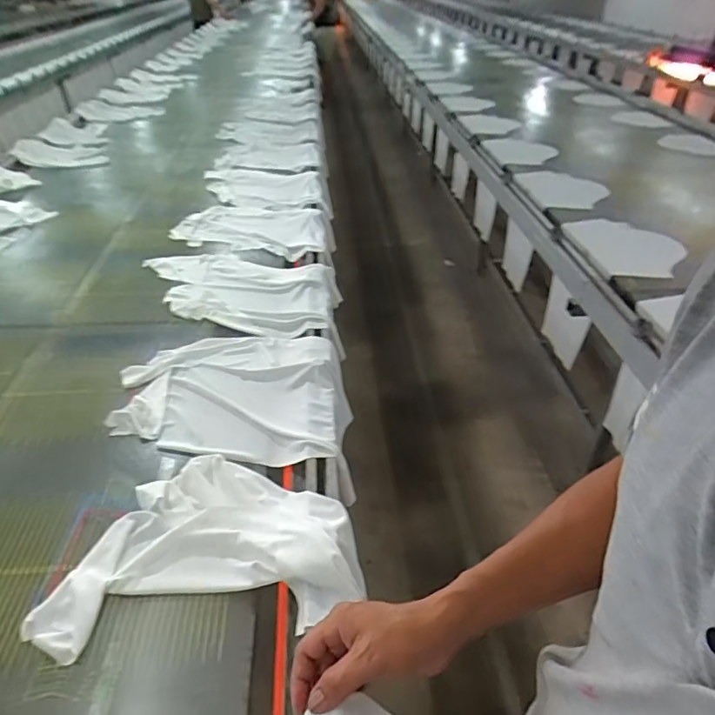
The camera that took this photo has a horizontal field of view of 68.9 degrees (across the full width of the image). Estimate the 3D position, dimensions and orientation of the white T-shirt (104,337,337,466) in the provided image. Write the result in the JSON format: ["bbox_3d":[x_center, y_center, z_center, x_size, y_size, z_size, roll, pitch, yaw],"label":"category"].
[{"bbox_3d":[-0.258,0.063,1.035,0.428,0.041,0.363,-1,38,-1],"label":"white T-shirt"}]

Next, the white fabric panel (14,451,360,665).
[{"bbox_3d":[-0.225,0.256,0.769,0.434,0.048,0.295,-5,39,-6],"label":"white fabric panel"}]

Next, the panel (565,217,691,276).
[{"bbox_3d":[0.805,-0.342,1.567,0.289,0.026,0.349,-5,41,-13],"label":"panel"}]

